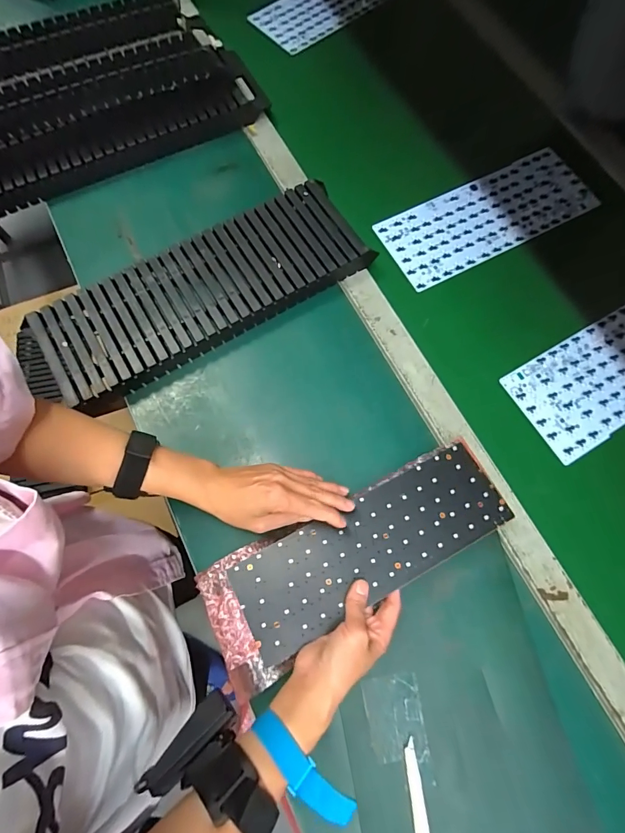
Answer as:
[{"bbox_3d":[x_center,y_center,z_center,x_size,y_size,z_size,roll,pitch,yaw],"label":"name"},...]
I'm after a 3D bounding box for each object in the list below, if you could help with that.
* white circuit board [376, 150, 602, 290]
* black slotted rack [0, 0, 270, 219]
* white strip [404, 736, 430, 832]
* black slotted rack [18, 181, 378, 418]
[{"bbox_3d":[0.247,-0.282,0.558,0.304,0.004,0.119,-28,77,-9],"label":"white circuit board"},{"bbox_3d":[-0.317,-0.427,0.537,0.463,0.101,0.167,-25,75,-9],"label":"black slotted rack"},{"bbox_3d":[0.093,0.338,0.355,0.013,0.006,0.079,-5,75,-11],"label":"white strip"},{"bbox_3d":[-0.145,-0.148,0.490,0.416,0.036,0.145,-31,76,-10],"label":"black slotted rack"}]

